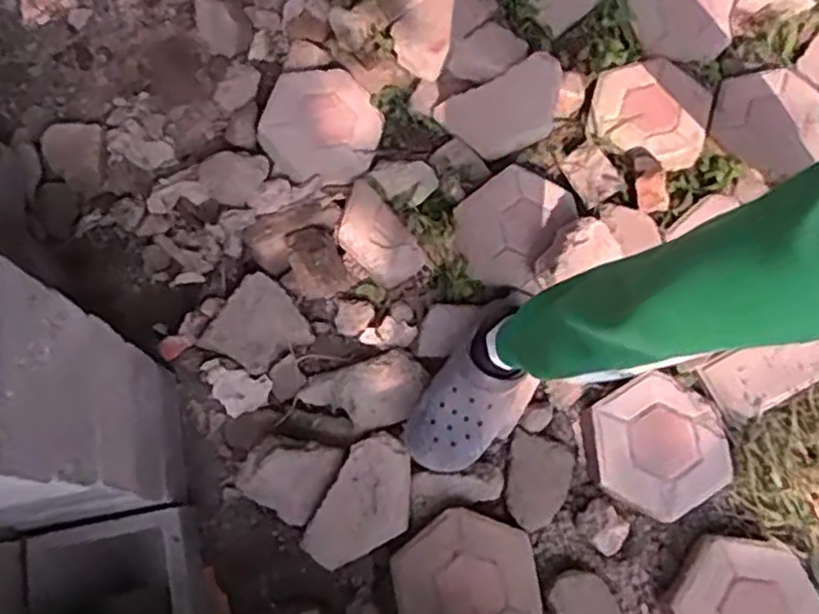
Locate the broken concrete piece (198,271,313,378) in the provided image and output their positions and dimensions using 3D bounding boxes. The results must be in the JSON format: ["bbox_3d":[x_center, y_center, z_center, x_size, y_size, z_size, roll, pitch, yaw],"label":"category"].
[{"bbox_3d":[-0.251,0.034,1.156,0.149,0.032,0.135,-39,77,-12],"label":"broken concrete piece"}]

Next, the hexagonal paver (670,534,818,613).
[{"bbox_3d":[0.469,0.417,0.994,0.198,0.038,0.189,-23,75,-7],"label":"hexagonal paver"}]

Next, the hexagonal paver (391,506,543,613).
[{"bbox_3d":[0.076,0.384,1.012,0.198,0.044,0.178,-8,73,-13],"label":"hexagonal paver"}]

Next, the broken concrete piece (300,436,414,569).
[{"bbox_3d":[-0.058,0.282,1.024,0.122,0.051,0.200,27,75,7],"label":"broken concrete piece"}]

